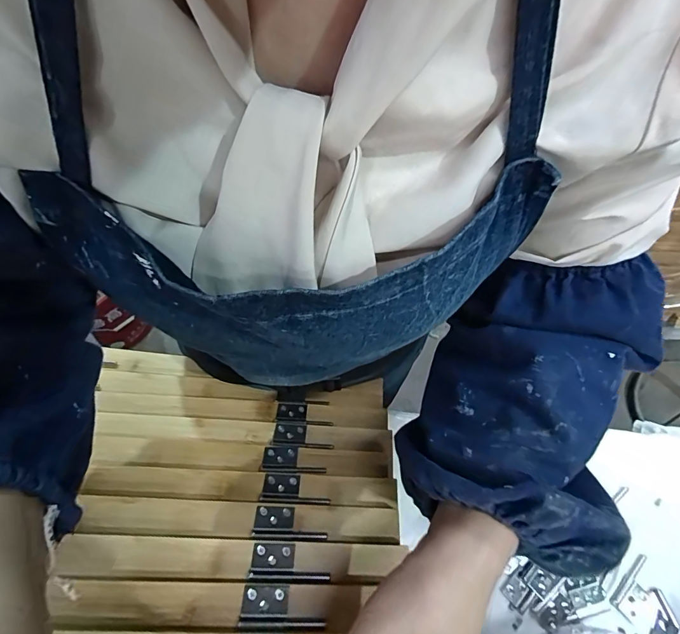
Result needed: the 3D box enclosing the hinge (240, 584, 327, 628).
[{"bbox_3d":[-0.038,0.186,0.249,0.053,0.008,0.021,1,59,-1],"label":"hinge"}]

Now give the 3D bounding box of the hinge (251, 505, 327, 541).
[{"bbox_3d":[-0.039,0.157,0.294,0.055,0.009,0.022,3,59,0],"label":"hinge"}]

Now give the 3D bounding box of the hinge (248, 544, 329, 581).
[{"bbox_3d":[-0.036,0.173,0.272,0.054,0.007,0.021,1,59,-1],"label":"hinge"}]

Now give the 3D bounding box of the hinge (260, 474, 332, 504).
[{"bbox_3d":[-0.037,0.142,0.319,0.055,0.006,0.026,2,39,2],"label":"hinge"}]

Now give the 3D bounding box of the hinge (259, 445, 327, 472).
[{"bbox_3d":[-0.041,0.128,0.343,0.057,0.004,0.026,7,44,1],"label":"hinge"}]

